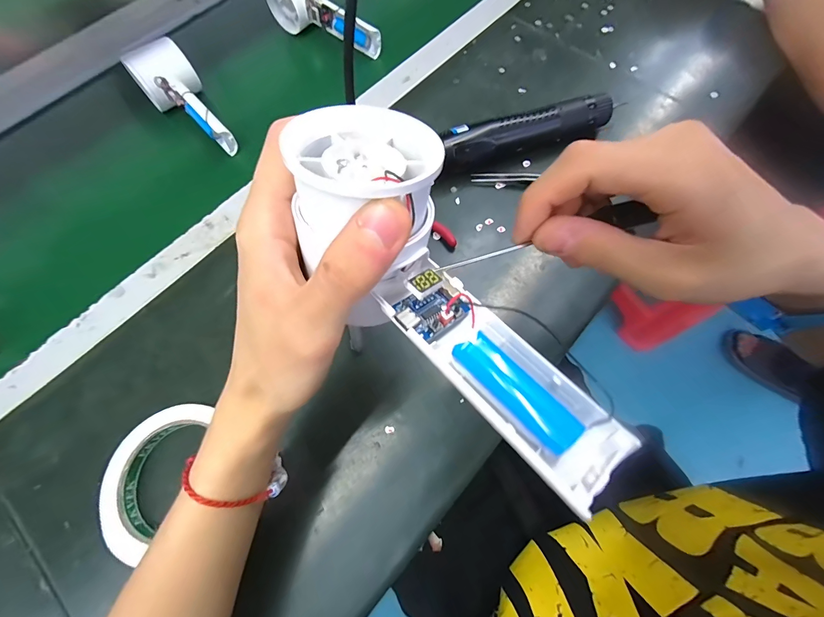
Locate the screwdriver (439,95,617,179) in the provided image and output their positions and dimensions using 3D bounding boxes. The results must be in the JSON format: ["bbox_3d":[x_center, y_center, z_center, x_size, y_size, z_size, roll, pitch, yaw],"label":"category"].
[{"bbox_3d":[0.116,-0.178,0.358,0.188,0.043,0.030,-19,69,-6],"label":"screwdriver"}]

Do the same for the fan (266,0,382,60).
[{"bbox_3d":[-0.111,-0.366,0.434,0.061,0.057,0.149,-43,73,-14],"label":"fan"}]

